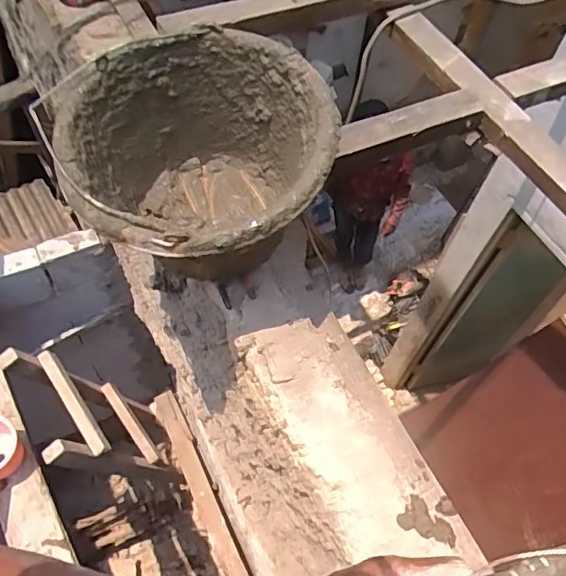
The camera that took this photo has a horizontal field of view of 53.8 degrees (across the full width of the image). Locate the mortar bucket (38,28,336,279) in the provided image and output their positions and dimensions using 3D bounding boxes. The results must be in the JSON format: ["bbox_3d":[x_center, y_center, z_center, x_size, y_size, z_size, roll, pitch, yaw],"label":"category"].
[{"bbox_3d":[-0.082,-0.106,0.566,0.245,0.171,0.242,2,58,-4],"label":"mortar bucket"}]

